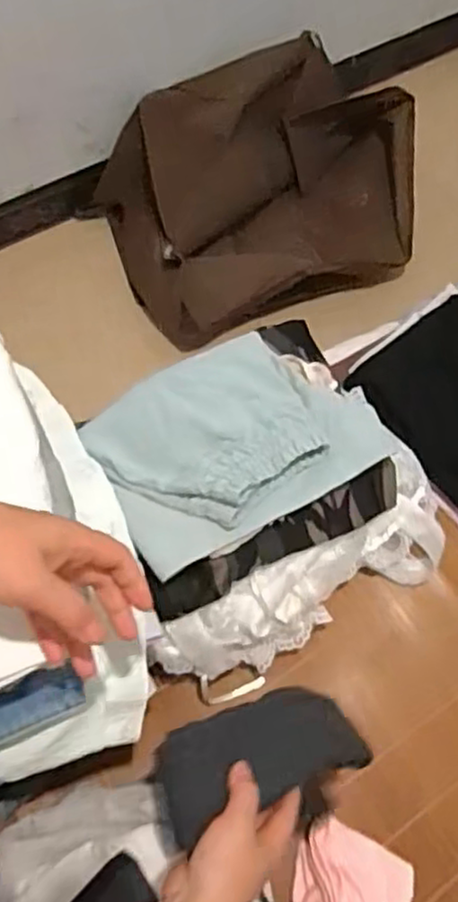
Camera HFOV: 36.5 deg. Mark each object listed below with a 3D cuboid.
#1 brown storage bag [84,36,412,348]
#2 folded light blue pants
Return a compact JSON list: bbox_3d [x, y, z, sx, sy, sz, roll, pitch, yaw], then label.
[{"bbox_3d":[0.063,-0.541,1.453,0.651,0.263,0.458,-17,65,-10],"label":"brown storage bag"},{"bbox_3d":[0.018,-0.012,0.706,0.276,0.060,0.229,-31,68,-16],"label":"folded light blue pants"}]

